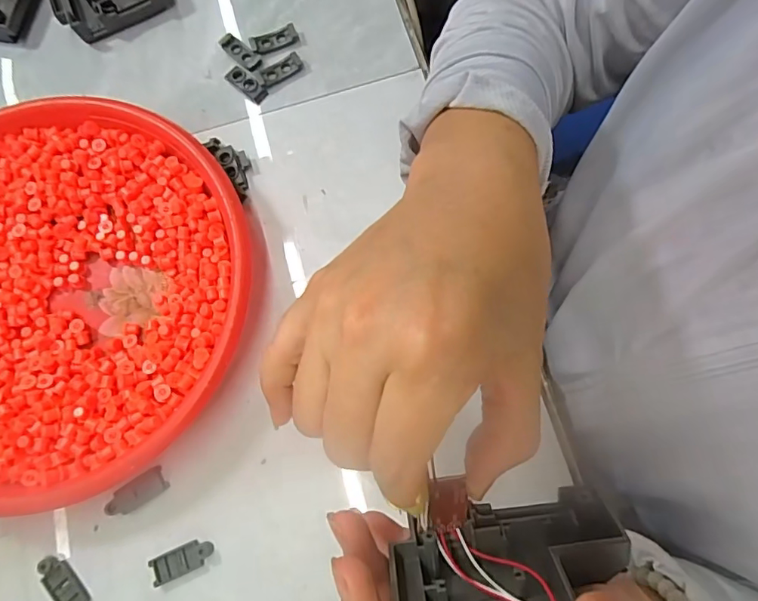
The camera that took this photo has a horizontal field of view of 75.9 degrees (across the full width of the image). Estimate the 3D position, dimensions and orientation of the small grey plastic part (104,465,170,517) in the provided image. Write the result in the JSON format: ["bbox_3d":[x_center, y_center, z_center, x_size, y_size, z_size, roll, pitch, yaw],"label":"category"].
[{"bbox_3d":[-0.144,0.114,0.288,0.035,0.006,0.016,-33,78,-6],"label":"small grey plastic part"}]

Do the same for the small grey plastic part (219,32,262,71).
[{"bbox_3d":[-0.101,-0.183,0.356,0.013,0.004,0.038,-43,79,-8],"label":"small grey plastic part"}]

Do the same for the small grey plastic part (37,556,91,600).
[{"bbox_3d":[-0.182,0.163,0.278,0.018,0.004,0.035,-41,79,-8],"label":"small grey plastic part"}]

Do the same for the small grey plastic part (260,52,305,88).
[{"bbox_3d":[-0.071,-0.169,0.354,0.032,0.004,0.016,-27,77,-5],"label":"small grey plastic part"}]

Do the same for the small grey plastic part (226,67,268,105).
[{"bbox_3d":[-0.096,-0.157,0.353,0.016,0.005,0.034,-44,79,-8],"label":"small grey plastic part"}]

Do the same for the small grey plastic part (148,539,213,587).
[{"bbox_3d":[-0.113,0.149,0.279,0.035,0.004,0.015,-23,77,-4],"label":"small grey plastic part"}]

